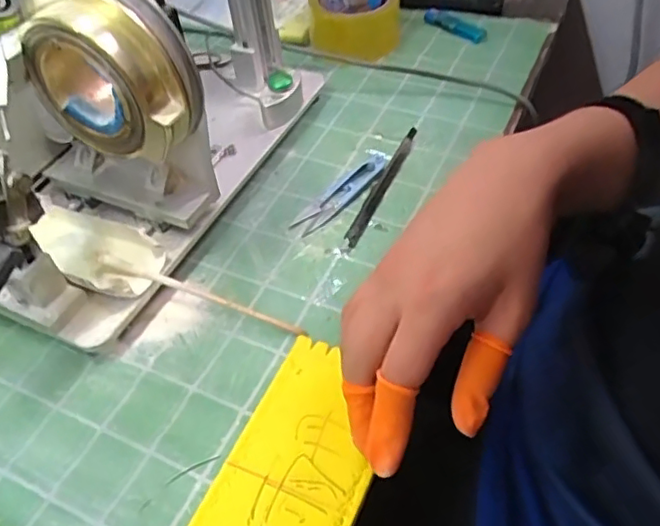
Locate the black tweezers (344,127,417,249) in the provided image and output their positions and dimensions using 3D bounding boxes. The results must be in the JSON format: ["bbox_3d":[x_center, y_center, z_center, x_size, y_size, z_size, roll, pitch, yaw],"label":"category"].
[{"bbox_3d":[0.046,-0.070,0.513,0.012,0.011,0.146,18,52,19],"label":"black tweezers"}]

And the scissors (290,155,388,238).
[{"bbox_3d":[0.010,-0.059,0.505,0.027,0.010,0.104,30,57,27],"label":"scissors"}]

